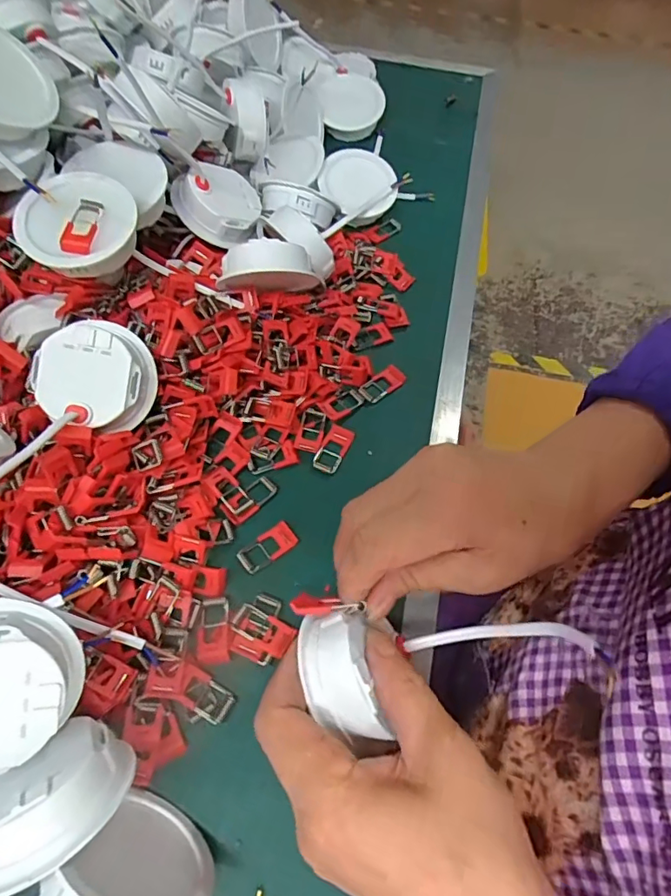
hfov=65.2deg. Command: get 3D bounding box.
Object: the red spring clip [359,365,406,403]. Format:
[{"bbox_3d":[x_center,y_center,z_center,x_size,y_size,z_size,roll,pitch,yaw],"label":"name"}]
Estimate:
[{"bbox_3d":[0.036,-0.048,0.397,0.018,0.006,0.038,39,65,18],"label":"red spring clip"}]

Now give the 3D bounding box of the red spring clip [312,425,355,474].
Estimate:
[{"bbox_3d":[-0.001,0.000,0.366,0.018,0.004,0.037,22,61,9],"label":"red spring clip"}]

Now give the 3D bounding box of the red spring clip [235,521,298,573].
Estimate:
[{"bbox_3d":[-0.042,0.062,0.328,0.037,0.004,0.018,-34,67,-20],"label":"red spring clip"}]

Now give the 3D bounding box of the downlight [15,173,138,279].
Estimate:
[{"bbox_3d":[-0.158,-0.139,0.326,0.067,0.022,0.069,-3,73,-8],"label":"downlight"}]

